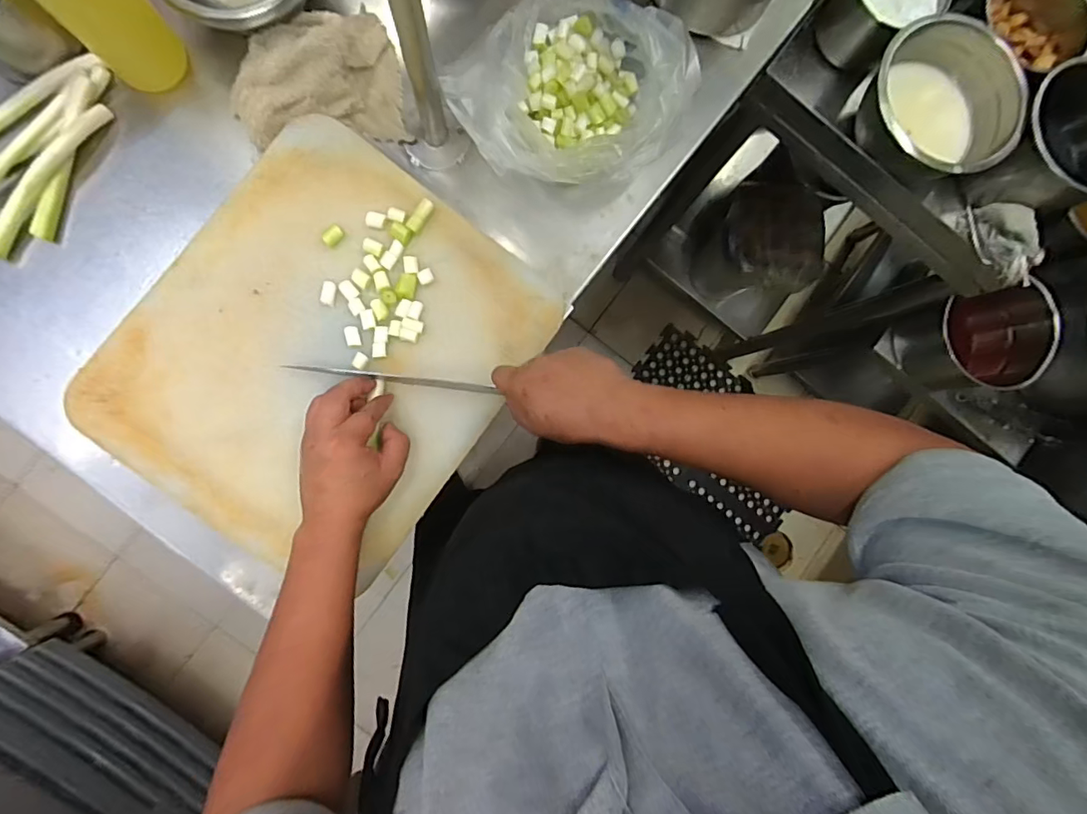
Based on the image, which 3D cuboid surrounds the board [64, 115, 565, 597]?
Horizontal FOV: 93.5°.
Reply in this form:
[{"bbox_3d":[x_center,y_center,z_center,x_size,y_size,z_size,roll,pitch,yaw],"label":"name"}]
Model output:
[{"bbox_3d":[-0.214,-0.056,0.509,0.340,0.016,0.380,34,85,-3],"label":"board"}]

